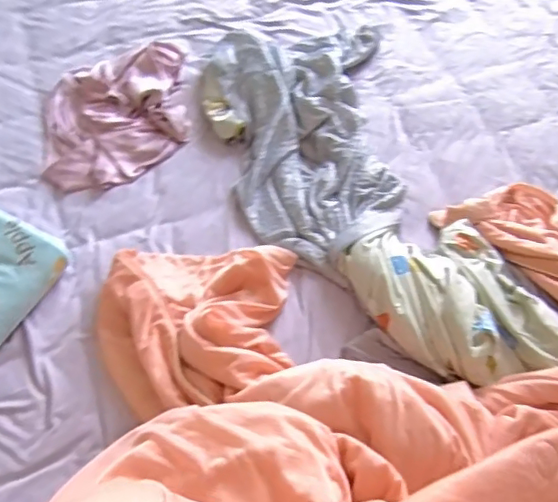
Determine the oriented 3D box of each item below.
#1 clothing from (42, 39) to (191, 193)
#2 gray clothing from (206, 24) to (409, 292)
[{"bbox_3d":[-0.326,-0.279,1.130,0.277,0.051,0.355,-8,56,-8],"label":"clothing"},{"bbox_3d":[0.043,-0.232,1.102,0.378,0.075,0.625,-2,56,-4],"label":"gray clothing"}]

